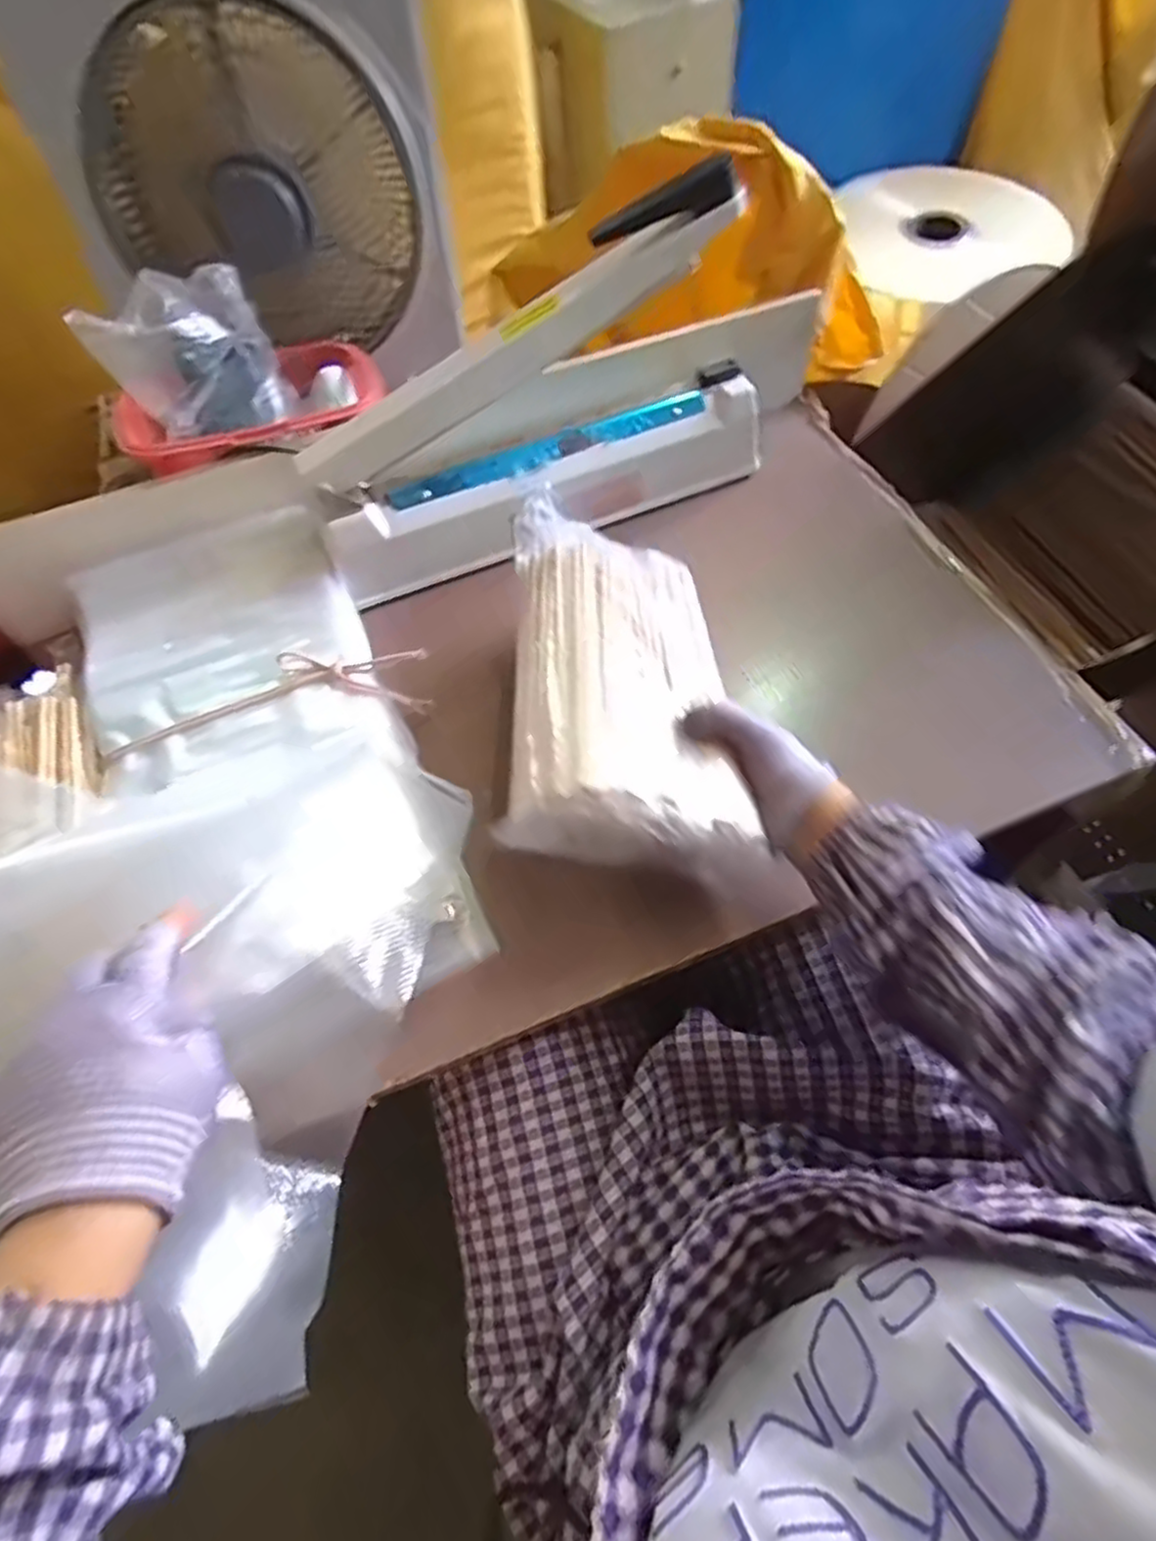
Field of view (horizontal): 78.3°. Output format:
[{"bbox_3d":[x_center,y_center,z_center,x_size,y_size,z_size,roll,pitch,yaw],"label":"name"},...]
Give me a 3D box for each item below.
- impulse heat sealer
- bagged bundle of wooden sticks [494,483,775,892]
[{"bbox_3d":[-0.036,-0.318,0.604,0.409,0.208,0.124,-20,63,-8],"label":"impulse heat sealer"},{"bbox_3d":[0.024,-0.076,0.496,0.149,0.069,0.326,-7,57,-1],"label":"bagged bundle of wooden sticks"}]

